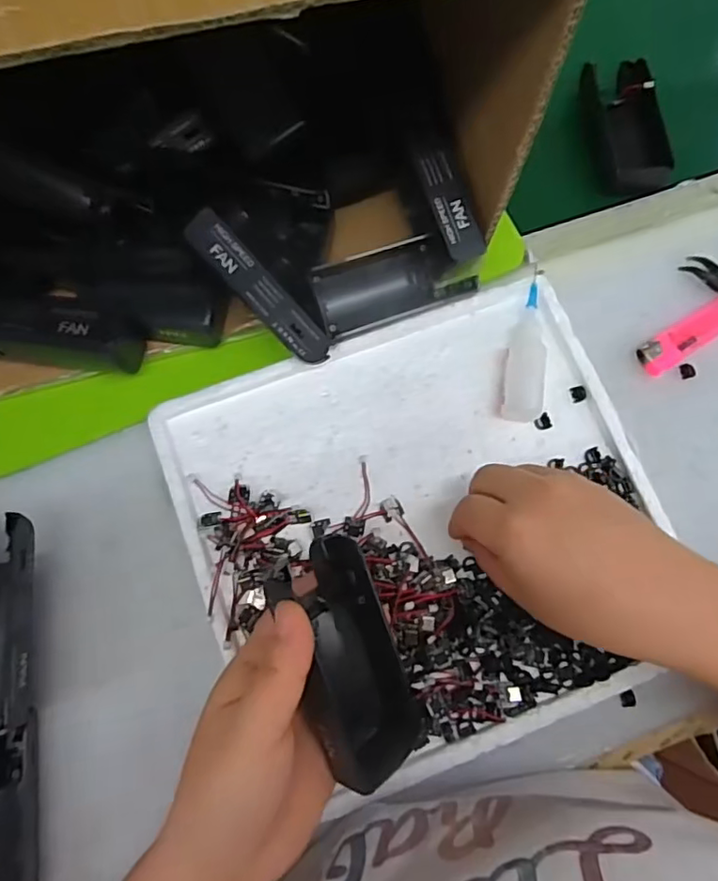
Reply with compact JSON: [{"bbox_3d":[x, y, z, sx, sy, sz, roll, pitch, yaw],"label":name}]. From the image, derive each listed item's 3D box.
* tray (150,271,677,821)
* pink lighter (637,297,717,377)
[{"bbox_3d":[0.043,0.050,0.352,0.267,0.030,0.253,-21,78,-7],"label":"tray"},{"bbox_3d":[0.228,-0.073,0.395,0.083,0.009,0.022,-31,79,-9],"label":"pink lighter"}]

